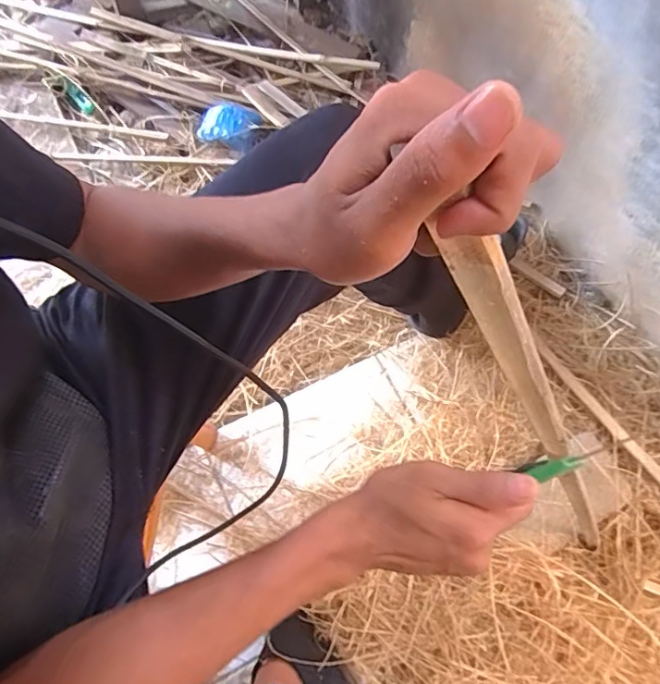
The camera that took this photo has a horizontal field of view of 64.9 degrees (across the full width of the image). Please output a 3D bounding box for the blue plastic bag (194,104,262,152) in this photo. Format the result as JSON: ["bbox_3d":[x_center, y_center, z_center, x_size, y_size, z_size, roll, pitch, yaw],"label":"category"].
[{"bbox_3d":[-0.191,-0.414,0.987,0.114,0.039,0.080,24,68,9],"label":"blue plastic bag"}]

